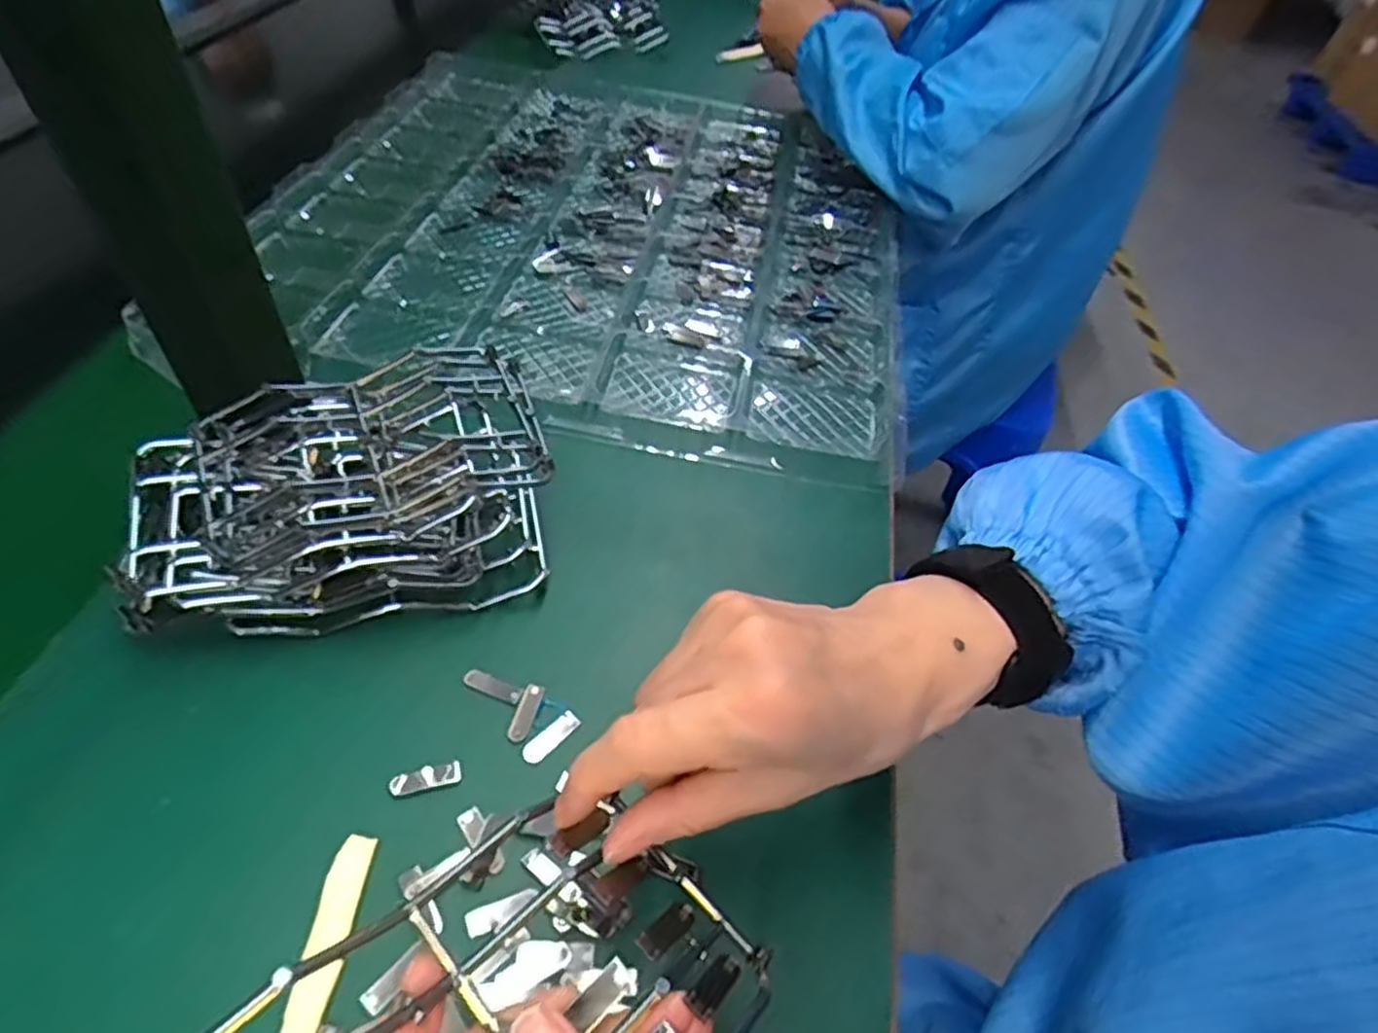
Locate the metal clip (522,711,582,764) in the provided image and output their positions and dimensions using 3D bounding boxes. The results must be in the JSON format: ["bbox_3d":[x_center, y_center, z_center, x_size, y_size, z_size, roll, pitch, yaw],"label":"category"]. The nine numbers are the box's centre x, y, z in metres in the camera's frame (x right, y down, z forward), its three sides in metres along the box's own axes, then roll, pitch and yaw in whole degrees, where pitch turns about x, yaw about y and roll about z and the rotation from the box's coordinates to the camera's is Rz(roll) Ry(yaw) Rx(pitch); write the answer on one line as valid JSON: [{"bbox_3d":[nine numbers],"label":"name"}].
[{"bbox_3d":[-0.061,0.097,0.328,0.010,0.004,0.028,36,54,22],"label":"metal clip"}]

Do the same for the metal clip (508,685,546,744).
[{"bbox_3d":[-0.074,0.088,0.334,0.010,0.004,0.029,14,49,4],"label":"metal clip"}]

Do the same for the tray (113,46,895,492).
[{"bbox_3d":[-0.072,-0.252,0.617,0.485,0.027,0.518,10,49,1],"label":"tray"}]

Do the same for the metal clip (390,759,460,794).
[{"bbox_3d":[-0.111,0.110,0.311,0.029,0.005,0.009,-9,52,-12],"label":"metal clip"}]

